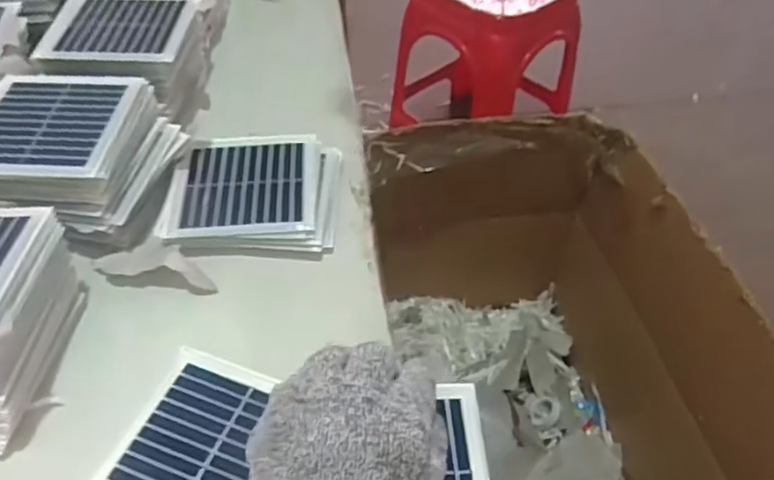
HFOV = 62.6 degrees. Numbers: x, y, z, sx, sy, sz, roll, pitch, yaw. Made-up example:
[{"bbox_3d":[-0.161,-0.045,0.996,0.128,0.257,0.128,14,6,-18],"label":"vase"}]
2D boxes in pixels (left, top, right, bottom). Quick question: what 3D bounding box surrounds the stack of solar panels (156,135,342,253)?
[{"bbox_3d":[-0.088,-0.035,0.430,0.109,0.014,0.099,2,47,1],"label":"stack of solar panels"}]

